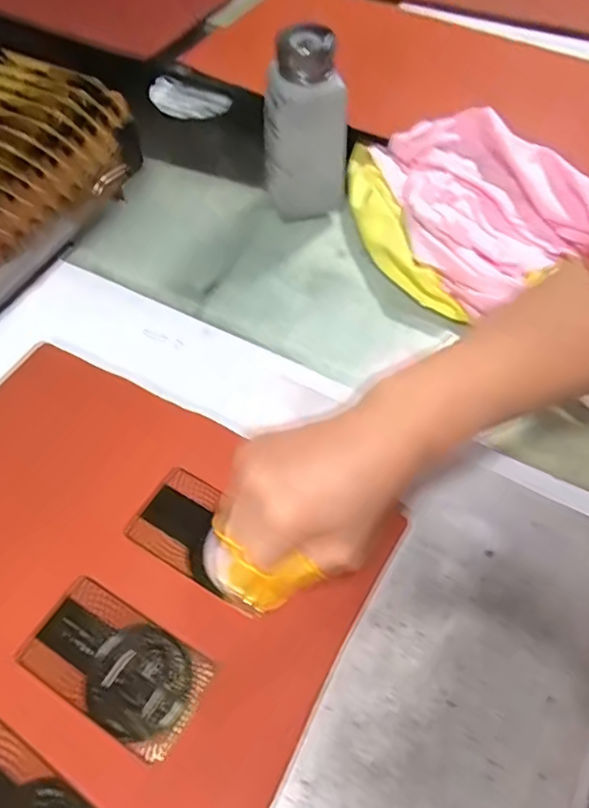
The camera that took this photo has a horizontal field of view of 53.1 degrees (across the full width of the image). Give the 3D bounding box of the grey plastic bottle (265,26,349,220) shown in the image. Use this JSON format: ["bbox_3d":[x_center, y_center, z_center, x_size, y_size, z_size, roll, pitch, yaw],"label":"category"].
[{"bbox_3d":[0.009,-0.197,0.438,0.063,0.131,0.046,4,56,1],"label":"grey plastic bottle"}]

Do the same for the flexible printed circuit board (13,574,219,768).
[{"bbox_3d":[-0.086,0.125,0.283,0.086,0.006,0.048,28,61,16],"label":"flexible printed circuit board"}]

